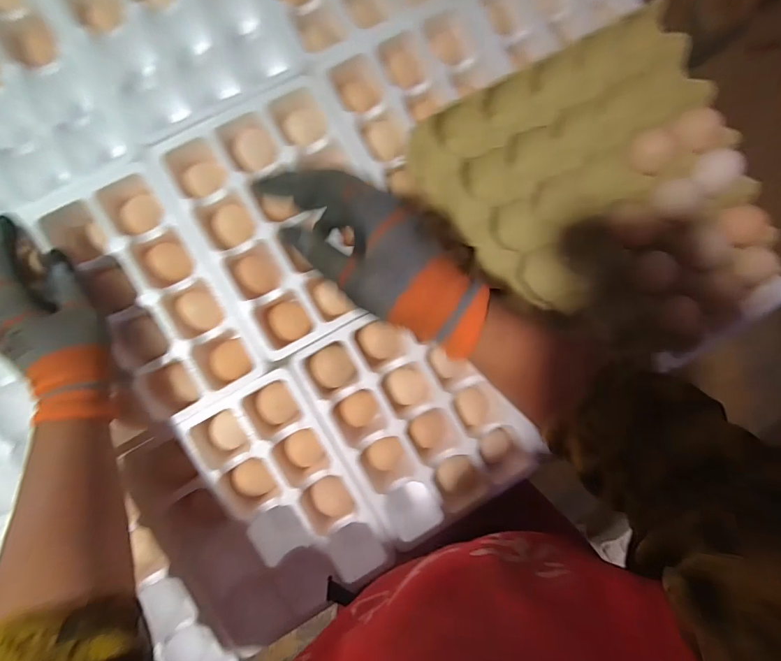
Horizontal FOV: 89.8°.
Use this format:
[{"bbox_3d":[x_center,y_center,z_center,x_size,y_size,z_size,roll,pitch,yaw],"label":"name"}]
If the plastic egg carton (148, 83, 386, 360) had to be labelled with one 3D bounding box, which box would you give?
[{"bbox_3d":[-0.104,-0.113,0.417,0.180,0.044,0.240,-29,95,-8],"label":"plastic egg carton"}]

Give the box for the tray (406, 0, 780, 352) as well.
[{"bbox_3d":[0.202,-0.115,0.366,0.276,0.053,0.287,-29,93,-6],"label":"tray"}]

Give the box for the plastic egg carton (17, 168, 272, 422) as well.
[{"bbox_3d":[-0.239,-0.032,0.399,0.125,0.053,0.232,-31,95,-8],"label":"plastic egg carton"}]

